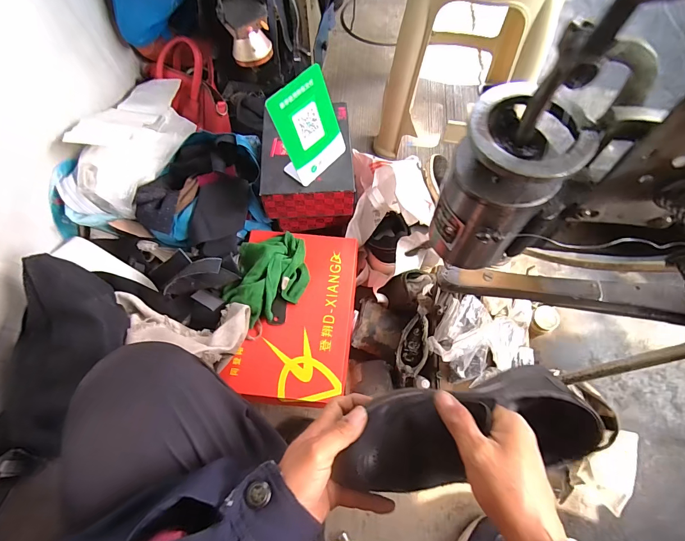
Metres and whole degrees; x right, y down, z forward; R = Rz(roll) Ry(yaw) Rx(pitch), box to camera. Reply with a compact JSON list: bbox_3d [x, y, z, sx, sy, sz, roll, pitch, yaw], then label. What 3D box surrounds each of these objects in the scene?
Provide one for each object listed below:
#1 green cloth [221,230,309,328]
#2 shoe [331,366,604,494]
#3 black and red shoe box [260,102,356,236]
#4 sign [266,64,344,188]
[{"bbox_3d":[-0.139,0.009,0.639,0.151,0.053,0.162,-10,67,-3],"label":"green cloth"},{"bbox_3d":[0.147,0.164,0.364,0.289,0.102,0.101,-2,66,-11],"label":"shoe"},{"bbox_3d":[-0.063,-0.194,0.708,0.161,0.155,0.192,-2,67,0],"label":"black and red shoe box"},{"bbox_3d":[-0.054,-0.236,0.588,0.058,0.151,0.116,37,72,16],"label":"sign"}]

